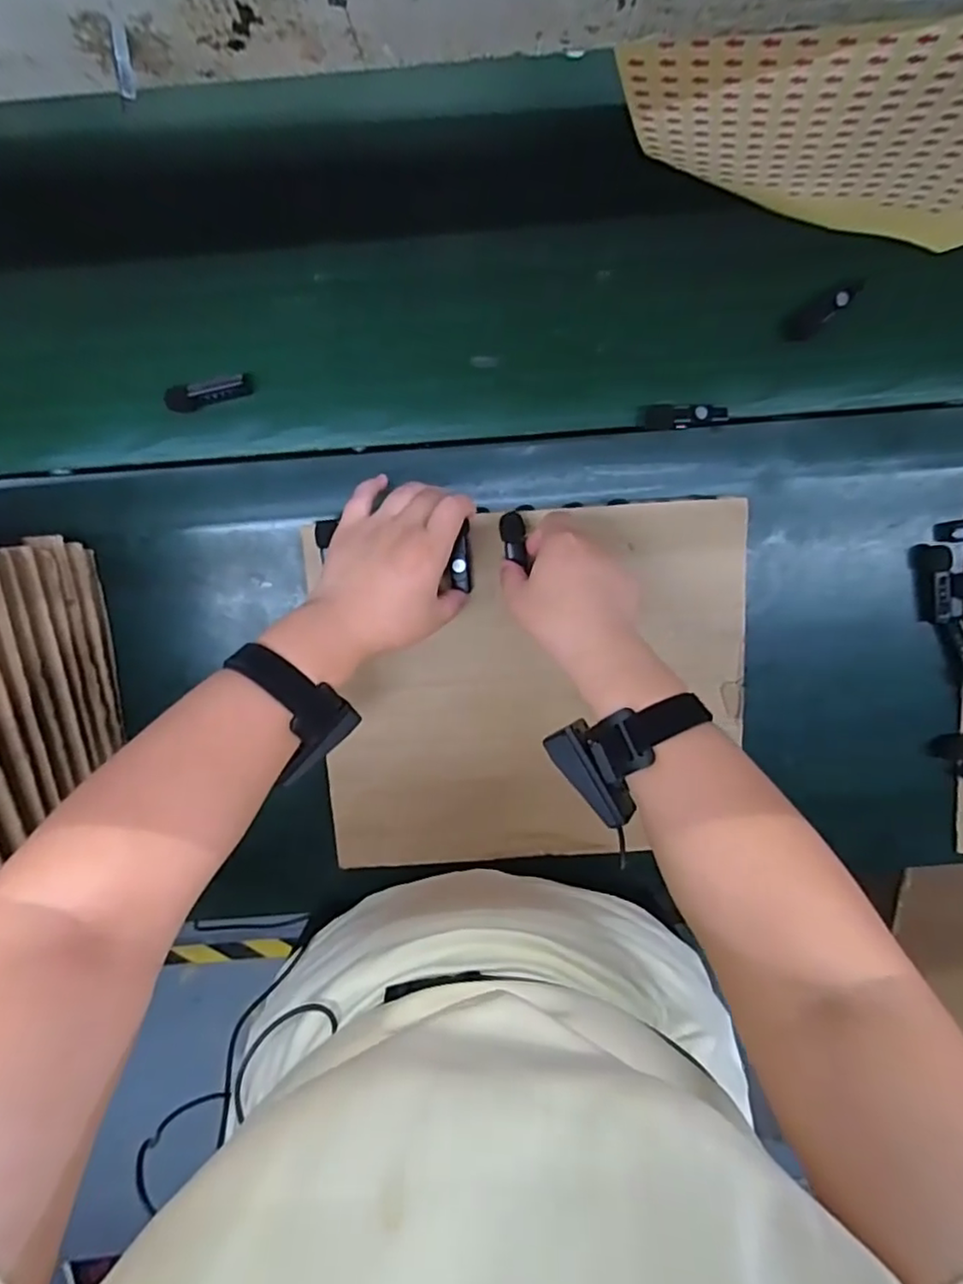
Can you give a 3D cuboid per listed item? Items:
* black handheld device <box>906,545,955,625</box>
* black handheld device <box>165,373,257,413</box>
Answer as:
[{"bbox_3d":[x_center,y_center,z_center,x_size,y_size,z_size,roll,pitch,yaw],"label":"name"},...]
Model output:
[{"bbox_3d":[0.381,-0.049,0.533,0.023,0.019,0.066,-7,98,2],"label":"black handheld device"},{"bbox_3d":[-0.214,-0.198,0.504,0.067,0.026,0.018,-15,98,3],"label":"black handheld device"}]

